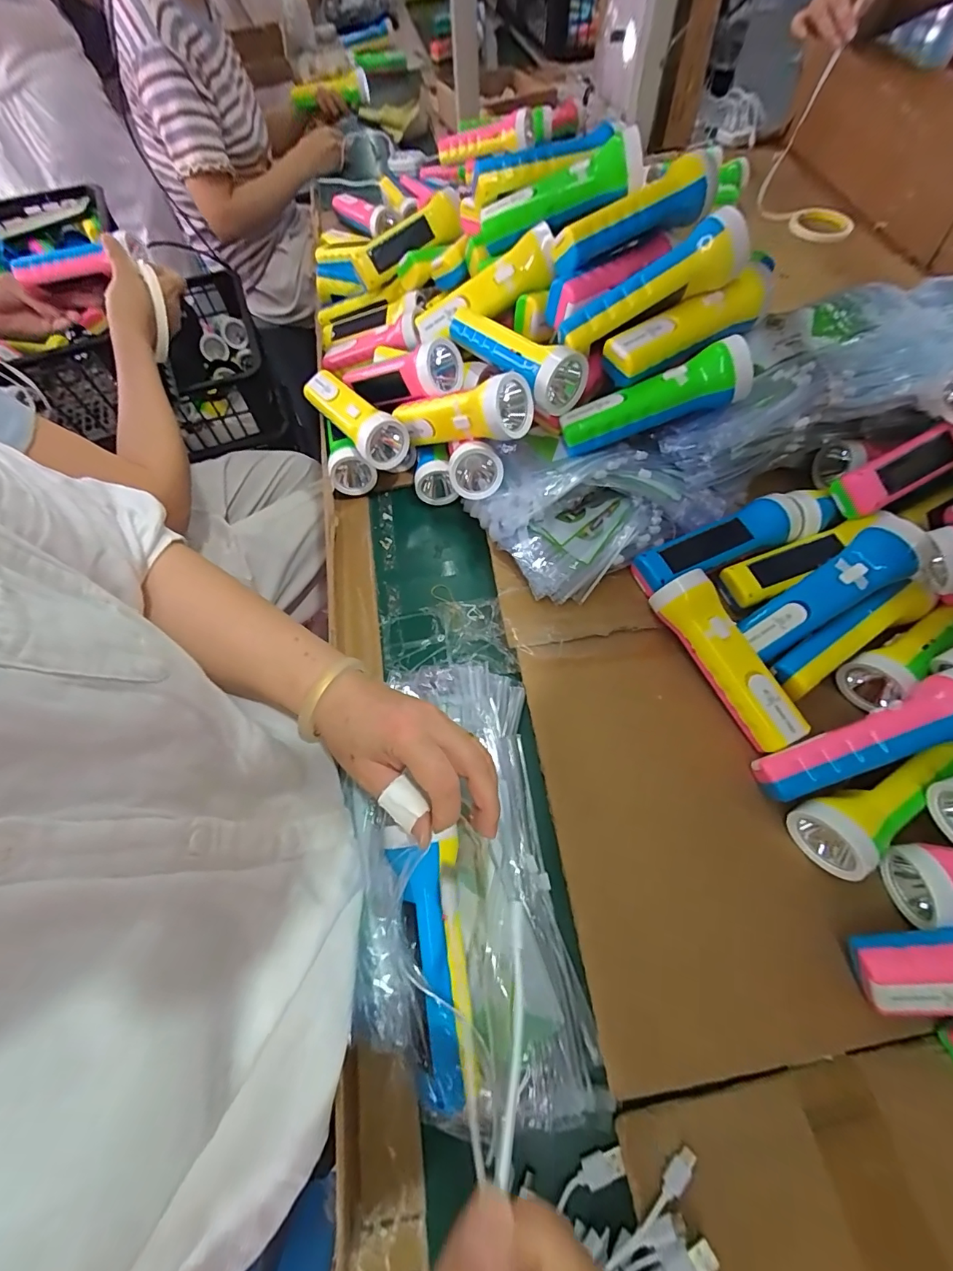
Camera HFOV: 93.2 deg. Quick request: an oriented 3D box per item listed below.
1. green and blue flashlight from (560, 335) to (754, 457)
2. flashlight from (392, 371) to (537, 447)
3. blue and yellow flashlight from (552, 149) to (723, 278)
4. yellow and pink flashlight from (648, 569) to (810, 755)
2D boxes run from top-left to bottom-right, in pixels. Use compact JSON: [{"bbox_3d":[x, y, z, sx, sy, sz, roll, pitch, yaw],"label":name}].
[{"bbox_3d":[0.162,-0.214,0.416,0.166,0.041,0.046,-15,61,18],"label":"green and blue flashlight"},{"bbox_3d":[-0.020,-0.220,0.454,0.167,0.052,0.041,11,60,37],"label":"flashlight"},{"bbox_3d":[0.148,-0.395,0.429,0.149,0.039,0.043,-13,61,21],"label":"blue and yellow flashlight"},{"bbox_3d":[0.218,0.018,0.388,0.041,0.044,0.159,-26,65,-11],"label":"yellow and pink flashlight"}]

